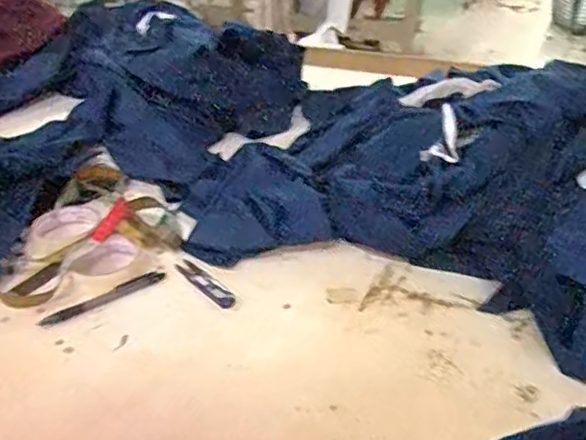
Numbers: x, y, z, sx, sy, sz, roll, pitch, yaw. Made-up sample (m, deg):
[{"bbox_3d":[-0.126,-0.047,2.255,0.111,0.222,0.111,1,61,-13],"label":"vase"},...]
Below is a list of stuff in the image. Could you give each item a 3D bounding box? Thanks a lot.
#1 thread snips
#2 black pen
[{"bbox_3d":[-0.097,0.069,0.667,0.023,0.004,0.101,-26,40,-33],"label":"thread snips"},{"bbox_3d":[-0.201,0.083,0.646,0.136,0.006,0.016,-24,39,-30],"label":"black pen"}]

